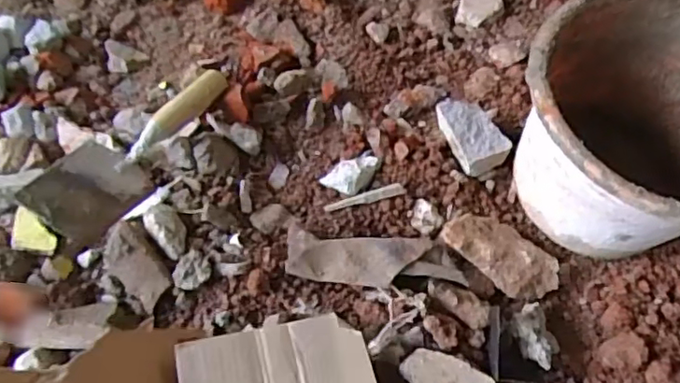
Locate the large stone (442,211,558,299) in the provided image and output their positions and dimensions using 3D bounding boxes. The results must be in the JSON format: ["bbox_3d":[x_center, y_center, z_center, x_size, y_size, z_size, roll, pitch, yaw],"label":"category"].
[{"bbox_3d":[0.179,0.069,0.670,0.127,0.044,0.068,34,62,16],"label":"large stone"}]

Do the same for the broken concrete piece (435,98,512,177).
[{"bbox_3d":[0.166,-0.072,0.756,0.063,0.047,0.090,-22,62,-16],"label":"broken concrete piece"}]

